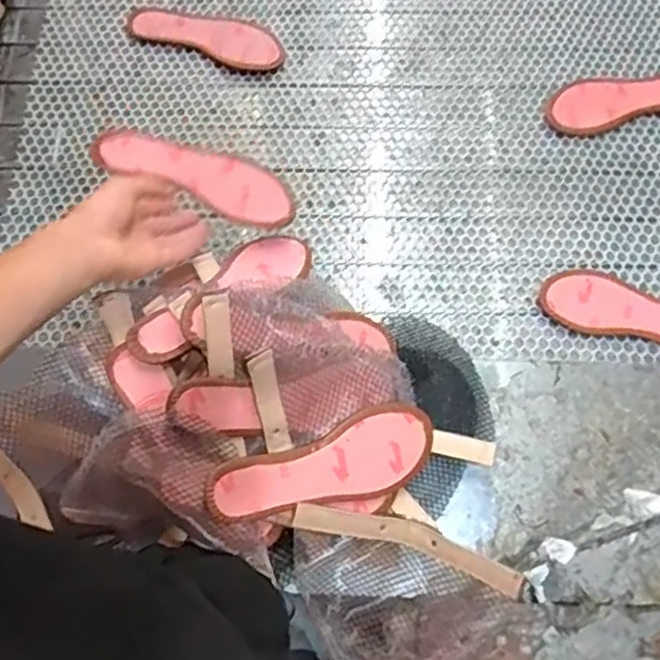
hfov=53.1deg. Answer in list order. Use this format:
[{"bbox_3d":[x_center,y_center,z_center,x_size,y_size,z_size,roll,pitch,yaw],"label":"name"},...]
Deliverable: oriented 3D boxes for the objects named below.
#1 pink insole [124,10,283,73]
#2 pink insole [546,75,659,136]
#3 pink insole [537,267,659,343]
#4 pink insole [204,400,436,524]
[{"bbox_3d":[-0.171,-0.410,0.916,0.220,0.009,0.070,17,77,7],"label":"pink insole"},{"bbox_3d":[0.399,-0.313,0.888,0.222,0.011,0.078,-16,72,-5],"label":"pink insole"},{"bbox_3d":[0.366,-0.018,0.791,0.225,0.012,0.084,20,66,4],"label":"pink insole"},{"bbox_3d":[-0.002,0.130,0.627,0.228,0.019,0.079,-14,71,-23],"label":"pink insole"}]

